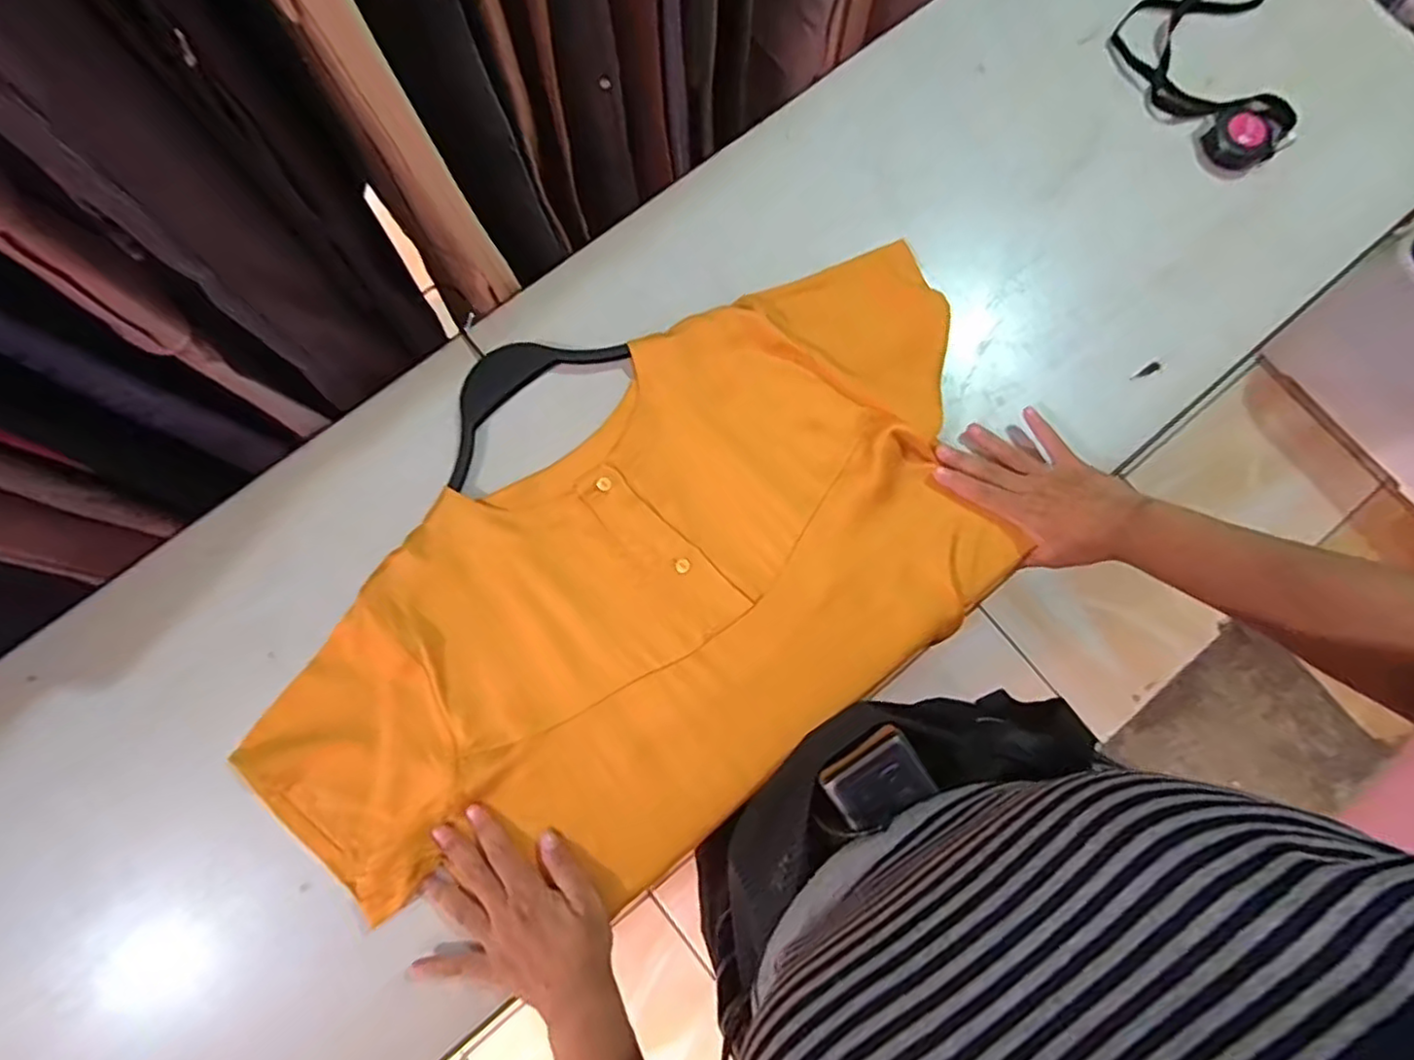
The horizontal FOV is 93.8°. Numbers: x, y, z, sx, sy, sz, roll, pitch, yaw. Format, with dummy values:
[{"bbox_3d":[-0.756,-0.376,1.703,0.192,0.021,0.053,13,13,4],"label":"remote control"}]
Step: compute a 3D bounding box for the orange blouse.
[{"bbox_3d":[-0.030,0.045,0.532,0.632,0.023,0.321,-37,82,-7],"label":"orange blouse"}]

